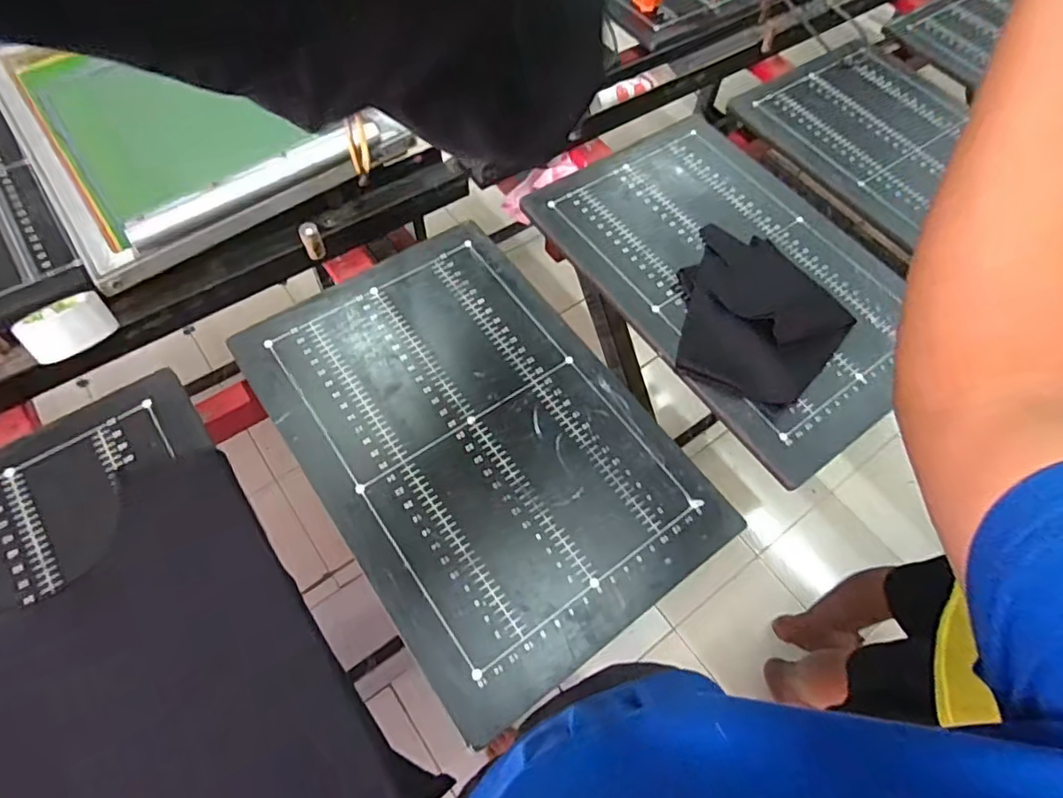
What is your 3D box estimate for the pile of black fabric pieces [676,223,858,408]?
[{"bbox_3d":[0.322,-0.127,0.850,0.239,0.032,0.276,31,62,15],"label":"pile of black fabric pieces"}]

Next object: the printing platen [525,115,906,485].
[{"bbox_3d":[0.322,-0.209,0.918,0.415,0.025,0.594,-31,65,-19],"label":"printing platen"}]

